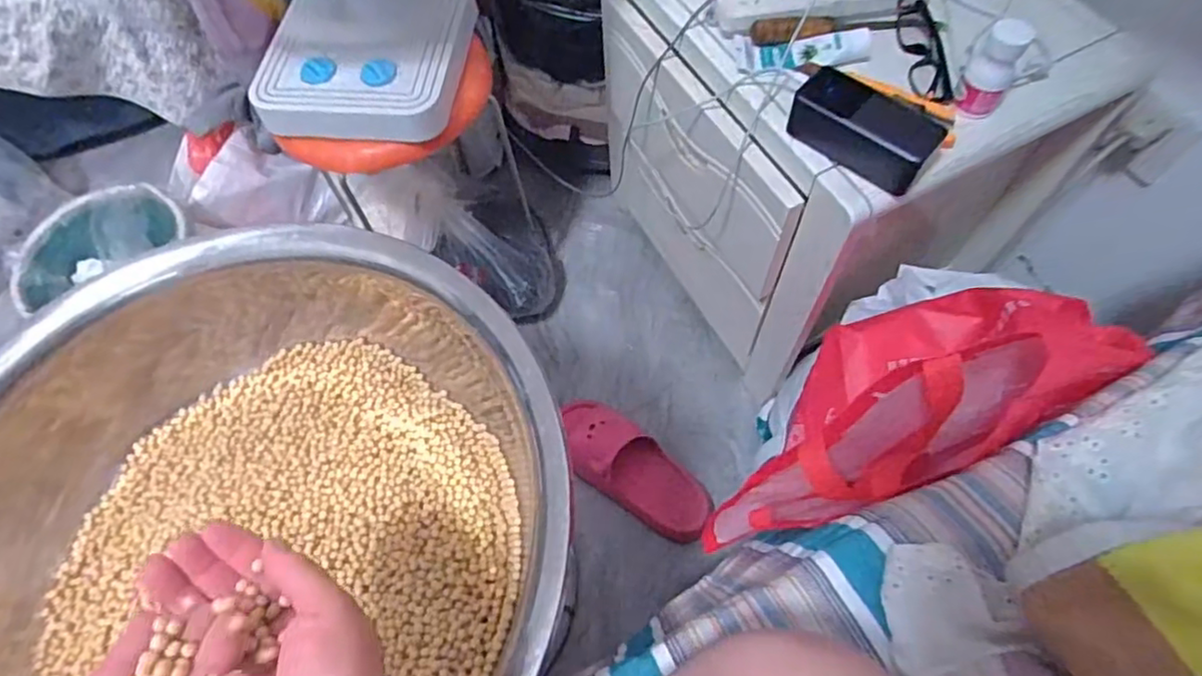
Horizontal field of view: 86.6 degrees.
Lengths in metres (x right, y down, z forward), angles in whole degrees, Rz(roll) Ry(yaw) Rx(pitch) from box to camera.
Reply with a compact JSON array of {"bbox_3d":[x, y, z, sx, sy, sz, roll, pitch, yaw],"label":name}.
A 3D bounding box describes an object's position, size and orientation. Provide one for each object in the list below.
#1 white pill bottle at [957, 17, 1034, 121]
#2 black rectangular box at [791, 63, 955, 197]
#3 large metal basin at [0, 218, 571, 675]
[{"bbox_3d":[0.372,-0.250,0.609,0.043,0.089,0.040,26,67,16],"label":"white pill bottle"},{"bbox_3d":[0.244,-0.195,0.595,0.130,0.058,0.054,36,70,19],"label":"black rectangular box"},{"bbox_3d":[-0.240,0.130,0.463,0.448,0.120,0.402,26,67,16],"label":"large metal basin"}]

